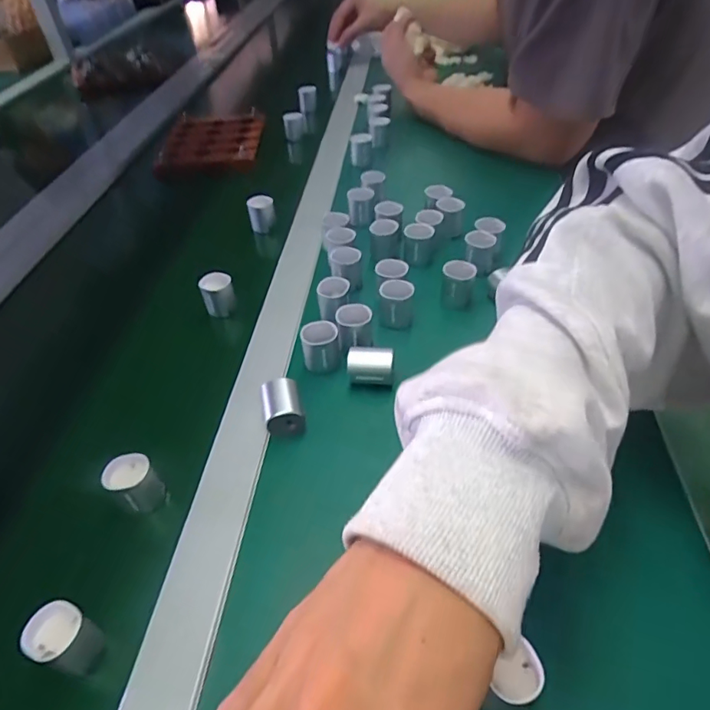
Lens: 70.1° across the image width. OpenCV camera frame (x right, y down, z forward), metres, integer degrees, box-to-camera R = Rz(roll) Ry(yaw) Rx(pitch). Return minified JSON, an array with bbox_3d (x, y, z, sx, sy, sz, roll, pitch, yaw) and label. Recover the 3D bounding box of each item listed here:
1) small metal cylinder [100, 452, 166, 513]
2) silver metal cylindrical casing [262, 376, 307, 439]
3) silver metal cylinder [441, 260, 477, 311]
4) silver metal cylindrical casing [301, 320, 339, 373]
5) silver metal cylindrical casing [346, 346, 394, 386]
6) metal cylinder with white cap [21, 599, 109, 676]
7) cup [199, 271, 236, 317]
[{"bbox_3d":[-0.157,0.092,0.361,0.030,0.034,0.031,-2,45,2],"label":"small metal cylinder"},{"bbox_3d":[-0.056,0.041,0.391,0.028,0.023,0.041,-12,45,-7],"label":"silver metal cylindrical casing"},{"bbox_3d":[0.097,-0.065,0.475,0.029,0.032,0.033,5,46,9],"label":"silver metal cylinder"},{"bbox_3d":[-0.030,-0.008,0.432,0.030,0.032,0.026,-2,45,2],"label":"silver metal cylindrical casing"},{"bbox_3d":[0.013,0.009,0.416,0.037,0.025,0.023,2,45,7],"label":"silver metal cylindrical casing"},{"bbox_3d":[-0.165,0.164,0.290,0.024,0.047,0.028,12,47,16],"label":"metal cylinder with white cap"},{"bbox_3d":[-0.138,-0.061,0.514,0.031,0.035,0.031,-2,45,2],"label":"cup"}]

